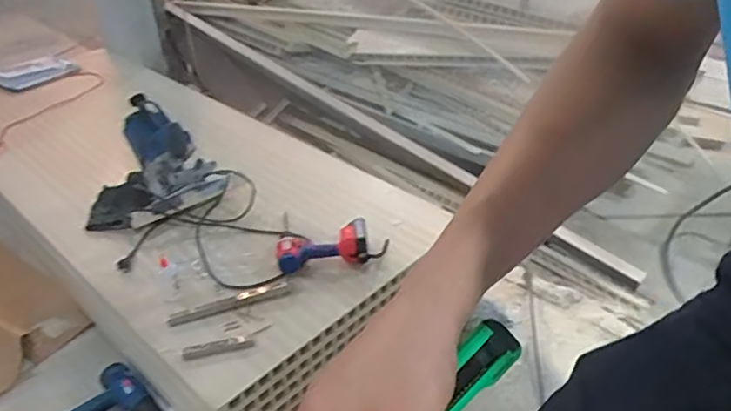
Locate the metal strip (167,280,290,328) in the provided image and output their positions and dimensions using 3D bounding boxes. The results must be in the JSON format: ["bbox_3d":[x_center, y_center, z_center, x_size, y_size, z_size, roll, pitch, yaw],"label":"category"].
[{"bbox_3d":[-0.323,0.232,1.372,0.279,0.013,0.047,-15,50,-15],"label":"metal strip"}]

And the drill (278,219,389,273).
[{"bbox_3d":[-0.086,0.095,1.476,0.284,0.072,0.132,-6,34,-6],"label":"drill"}]

